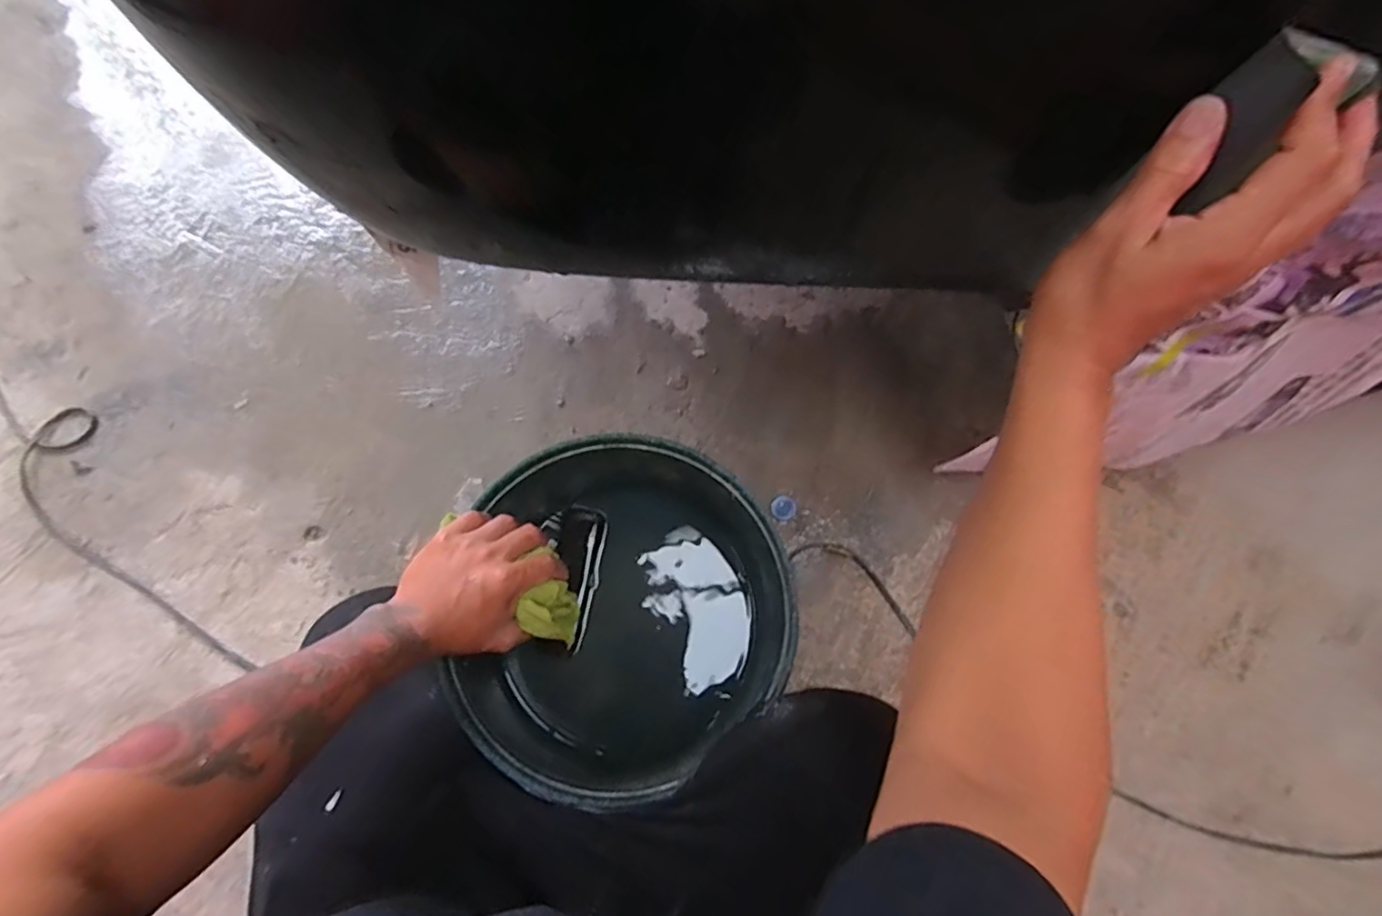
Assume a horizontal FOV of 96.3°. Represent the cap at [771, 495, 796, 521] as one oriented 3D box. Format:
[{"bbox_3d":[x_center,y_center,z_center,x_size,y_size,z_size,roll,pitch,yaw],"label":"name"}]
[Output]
[{"bbox_3d":[0.132,0.072,0.887,0.034,0.010,0.034,1,71,-2],"label":"cap"}]

